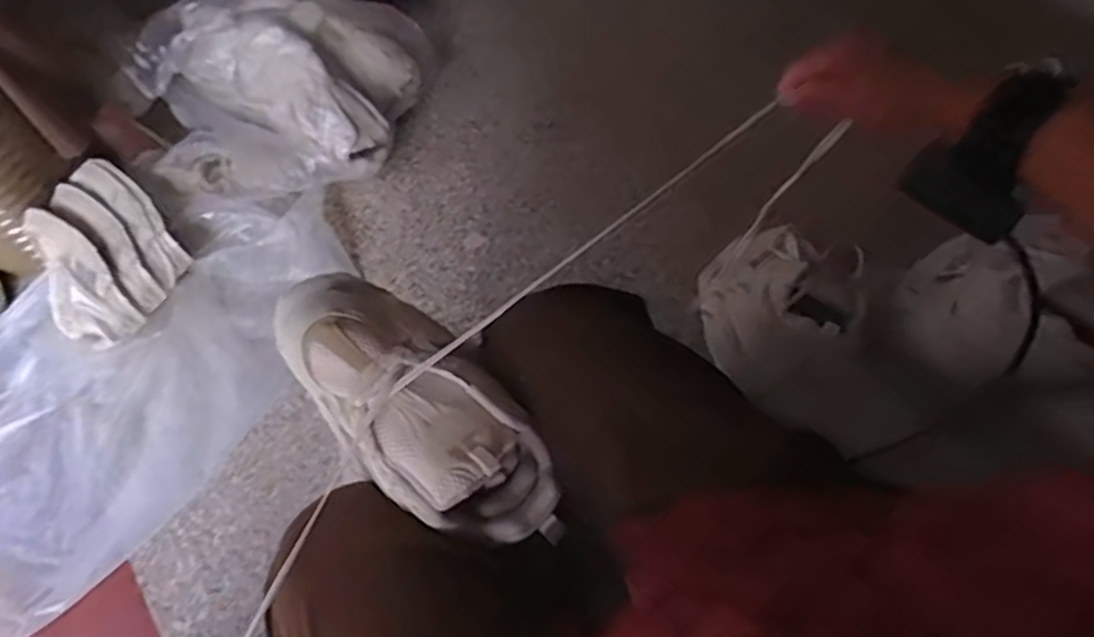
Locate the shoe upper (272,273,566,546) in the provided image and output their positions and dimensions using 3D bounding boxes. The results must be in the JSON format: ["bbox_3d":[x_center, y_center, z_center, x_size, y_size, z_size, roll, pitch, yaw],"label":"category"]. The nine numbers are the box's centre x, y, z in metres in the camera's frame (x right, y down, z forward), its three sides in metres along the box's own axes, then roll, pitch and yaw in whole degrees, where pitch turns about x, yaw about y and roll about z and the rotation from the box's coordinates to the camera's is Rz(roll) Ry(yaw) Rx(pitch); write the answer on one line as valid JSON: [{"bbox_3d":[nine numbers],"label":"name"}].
[{"bbox_3d":[-0.096,0.059,0.501,0.255,0.082,0.109,42,73,12],"label":"shoe upper"}]

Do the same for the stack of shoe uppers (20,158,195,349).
[{"bbox_3d":[-0.654,-0.091,1.025,0.196,0.108,0.211,33,68,19],"label":"stack of shoe uppers"}]

